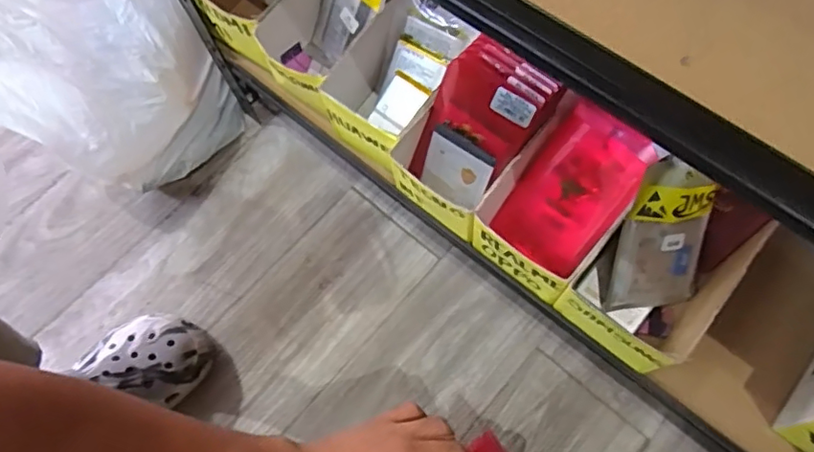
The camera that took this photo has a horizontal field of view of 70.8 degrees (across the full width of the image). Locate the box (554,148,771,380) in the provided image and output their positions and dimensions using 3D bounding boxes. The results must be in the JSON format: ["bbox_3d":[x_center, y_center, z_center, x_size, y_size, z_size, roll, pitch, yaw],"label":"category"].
[{"bbox_3d":[0.207,0.034,0.484,0.094,0.108,0.147,36,75,14],"label":"box"}]

